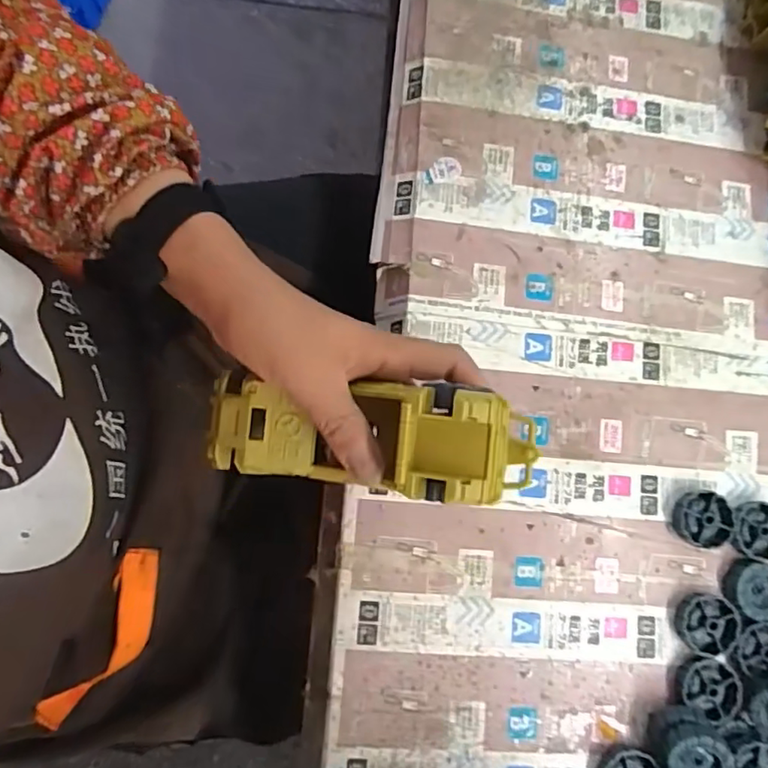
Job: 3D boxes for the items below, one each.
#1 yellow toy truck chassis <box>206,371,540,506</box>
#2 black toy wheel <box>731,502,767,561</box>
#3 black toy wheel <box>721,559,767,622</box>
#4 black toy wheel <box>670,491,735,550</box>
[{"bbox_3d":[-0.013,0.027,0.292,0.169,0.039,0.053,3,80,17],"label":"yellow toy truck chassis"},{"bbox_3d":[0.261,0.103,0.404,0.041,0.014,0.037,9,81,-4],"label":"black toy wheel"},{"bbox_3d":[0.254,0.141,0.396,0.037,0.010,0.037,1,81,-5],"label":"black toy wheel"},{"bbox_3d":[0.222,0.095,0.401,0.041,0.010,0.038,1,81,-5],"label":"black toy wheel"}]

